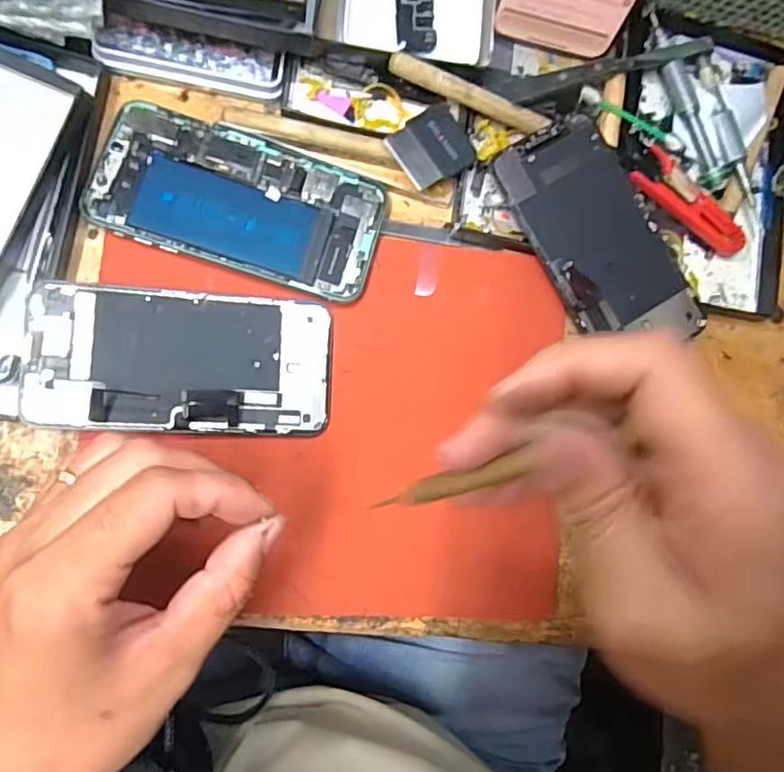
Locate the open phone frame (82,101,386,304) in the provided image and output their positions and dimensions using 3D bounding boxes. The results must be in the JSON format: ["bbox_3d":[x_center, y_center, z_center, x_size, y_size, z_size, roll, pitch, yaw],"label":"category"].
[{"bbox_3d":[-0.080,-0.098,0.320,0.147,0.010,0.073,17,81,-8],"label":"open phone frame"}]

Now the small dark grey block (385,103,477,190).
[{"bbox_3d":[0.022,-0.132,0.332,0.042,0.005,0.039,-35,90,-7],"label":"small dark grey block"}]

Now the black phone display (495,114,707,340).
[{"bbox_3d":[0.118,-0.083,0.338,0.071,0.010,0.138,-29,91,-9],"label":"black phone display"}]

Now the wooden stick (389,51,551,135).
[{"bbox_3d":[0.044,-0.159,0.327,0.093,0.014,0.010,16,81,-8],"label":"wooden stick"}]

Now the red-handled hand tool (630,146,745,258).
[{"bbox_3d":[0.182,-0.109,0.365,0.083,0.012,0.024,35,79,-5],"label":"red-handled hand tool"}]

